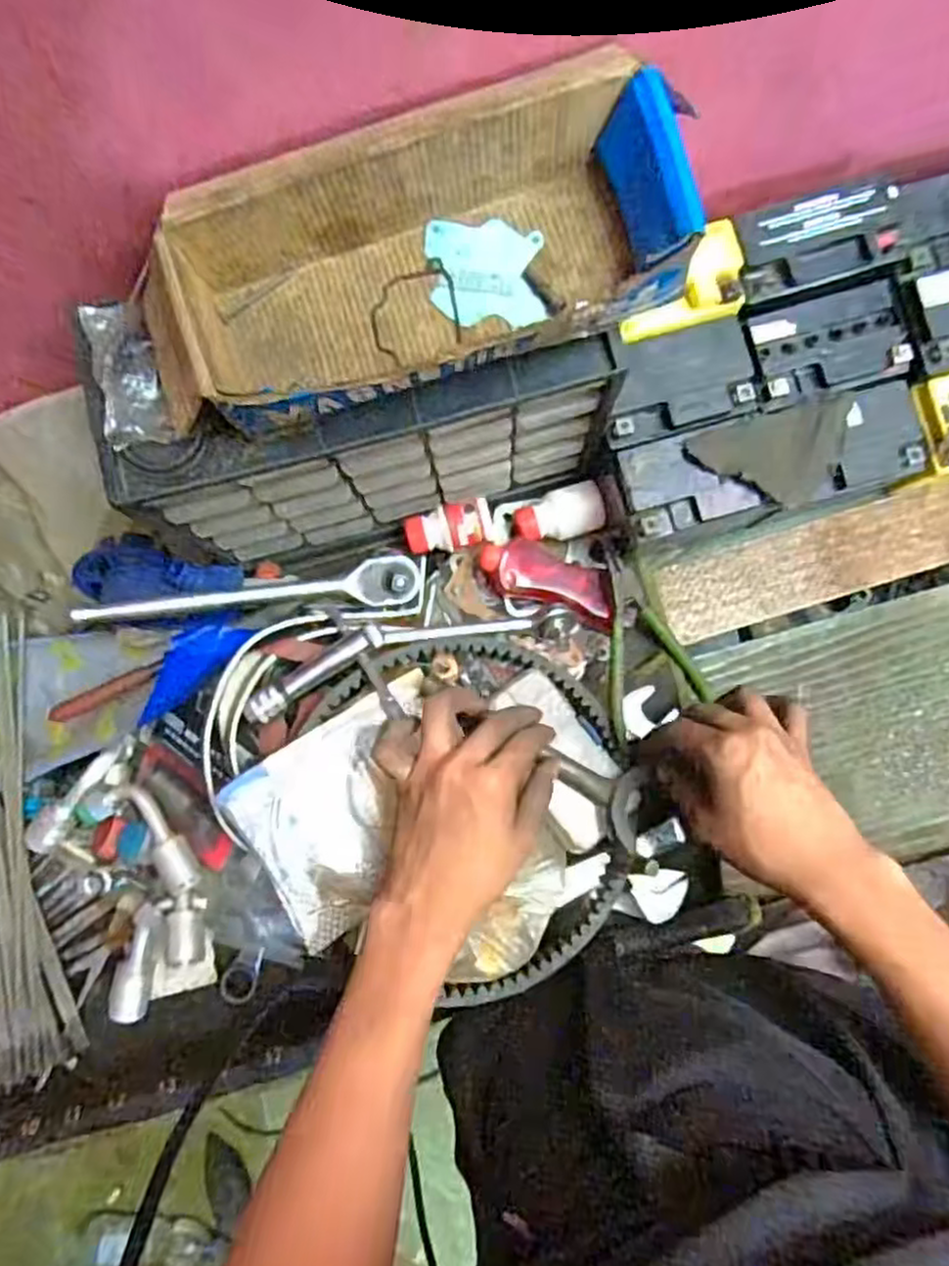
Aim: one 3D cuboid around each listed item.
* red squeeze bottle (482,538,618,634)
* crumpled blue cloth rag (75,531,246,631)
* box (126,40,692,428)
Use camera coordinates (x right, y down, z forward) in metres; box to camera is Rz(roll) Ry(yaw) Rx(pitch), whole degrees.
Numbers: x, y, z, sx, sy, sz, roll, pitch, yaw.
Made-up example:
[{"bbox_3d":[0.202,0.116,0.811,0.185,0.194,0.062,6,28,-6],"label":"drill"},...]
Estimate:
[{"bbox_3d":[0.060,-0.043,0.579,0.112,0.032,0.046,21,86,-8],"label":"red squeeze bottle"},{"bbox_3d":[-0.241,-0.038,0.549,0.116,0.056,0.063,18,86,4],"label":"crumpled blue cloth rag"},{"bbox_3d":[-0.035,-0.189,0.382,0.285,0.066,0.122,-20,84,1],"label":"box"}]

